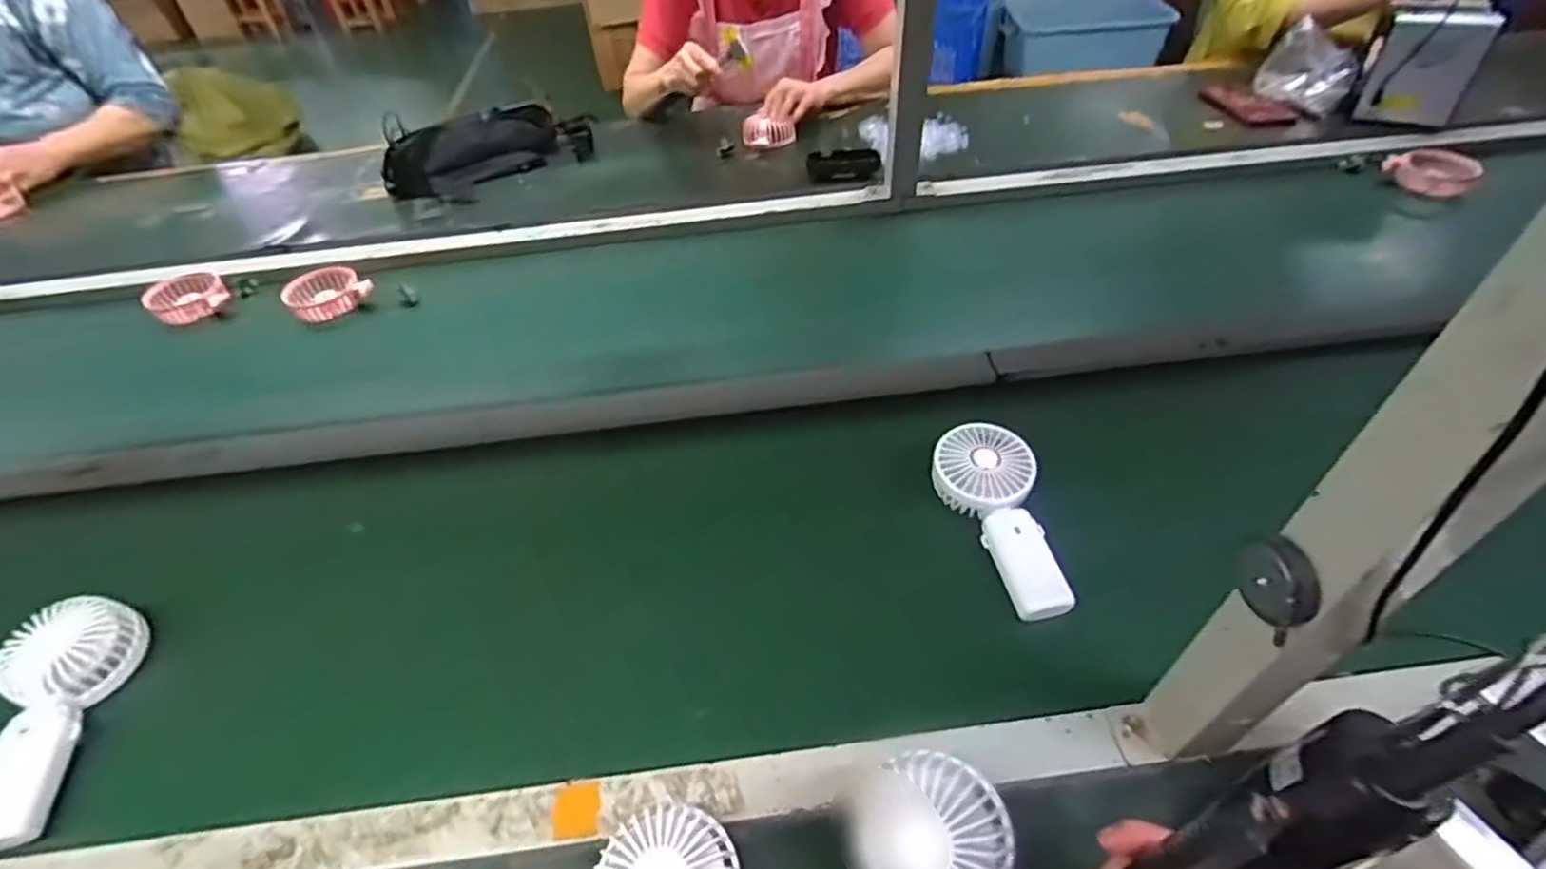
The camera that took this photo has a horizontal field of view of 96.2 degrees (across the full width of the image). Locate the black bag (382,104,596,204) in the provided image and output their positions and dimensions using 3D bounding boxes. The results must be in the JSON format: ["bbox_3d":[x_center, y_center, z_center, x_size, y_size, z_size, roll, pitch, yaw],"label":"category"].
[{"bbox_3d":[-0.465,-0.488,1.171,0.361,0.088,0.159,-32,54,-27],"label":"black bag"}]

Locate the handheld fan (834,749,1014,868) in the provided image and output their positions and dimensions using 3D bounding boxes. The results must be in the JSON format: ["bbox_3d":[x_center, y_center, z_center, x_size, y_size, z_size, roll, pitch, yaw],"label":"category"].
[{"bbox_3d":[0.105,0.265,0.366,0.084,0.035,0.180,-18,70,-17],"label":"handheld fan"}]

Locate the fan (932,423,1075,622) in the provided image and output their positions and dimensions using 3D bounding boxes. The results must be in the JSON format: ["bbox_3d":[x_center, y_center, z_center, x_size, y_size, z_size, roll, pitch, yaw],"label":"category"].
[{"bbox_3d":[0.204,0.073,0.614,0.082,0.037,0.185,-10,58,-10],"label":"fan"}]

